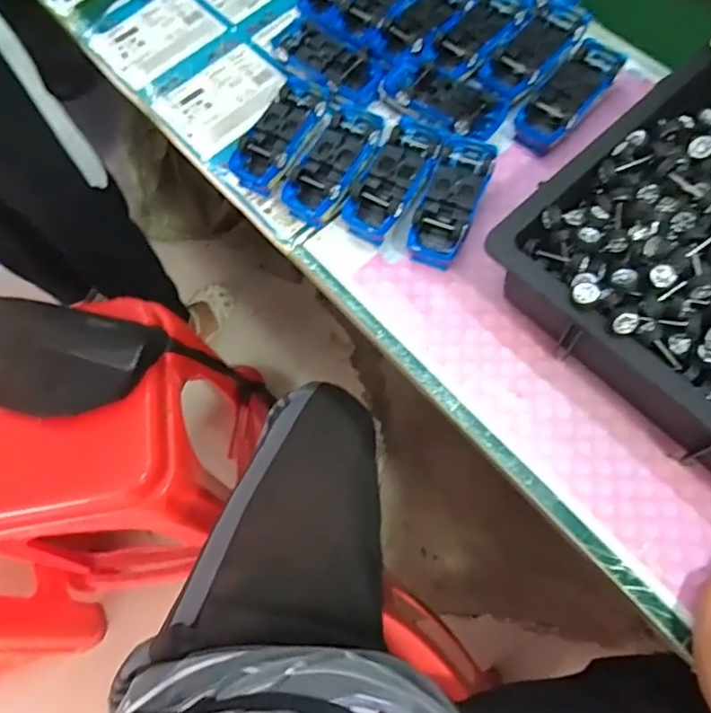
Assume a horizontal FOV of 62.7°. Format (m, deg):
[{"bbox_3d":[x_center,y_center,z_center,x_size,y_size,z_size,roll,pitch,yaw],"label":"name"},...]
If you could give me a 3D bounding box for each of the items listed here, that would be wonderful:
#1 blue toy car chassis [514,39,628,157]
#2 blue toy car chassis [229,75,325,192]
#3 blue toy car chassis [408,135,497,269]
[{"bbox_3d":[0.224,-0.274,0.611,0.052,0.030,0.140,38,74,17],"label":"blue toy car chassis"},{"bbox_3d":[-0.076,-0.231,0.619,0.055,0.044,0.135,26,71,13],"label":"blue toy car chassis"},{"bbox_3d":[0.094,-0.154,0.570,0.059,0.036,0.141,18,69,11],"label":"blue toy car chassis"}]

